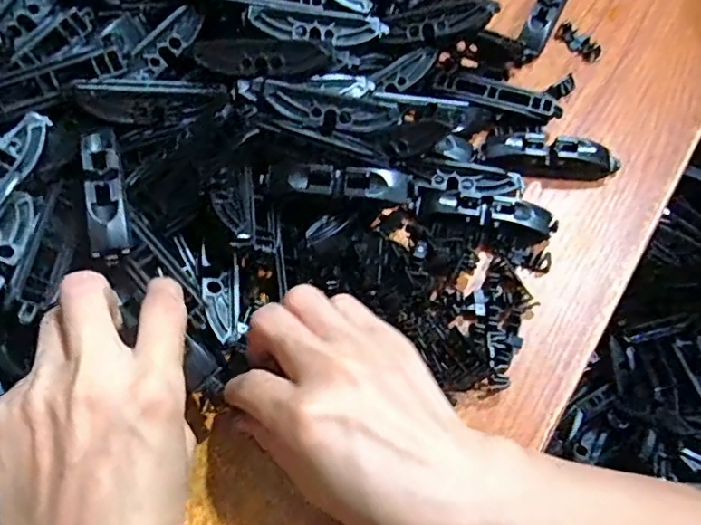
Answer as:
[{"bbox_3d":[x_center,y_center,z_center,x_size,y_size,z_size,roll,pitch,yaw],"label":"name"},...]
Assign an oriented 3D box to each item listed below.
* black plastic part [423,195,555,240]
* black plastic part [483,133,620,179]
[{"bbox_3d":[0.078,-0.025,0.317,0.069,0.014,0.018,5,64,4],"label":"black plastic part"},{"bbox_3d":[0.119,-0.063,0.333,0.075,0.015,0.021,6,64,5],"label":"black plastic part"}]

